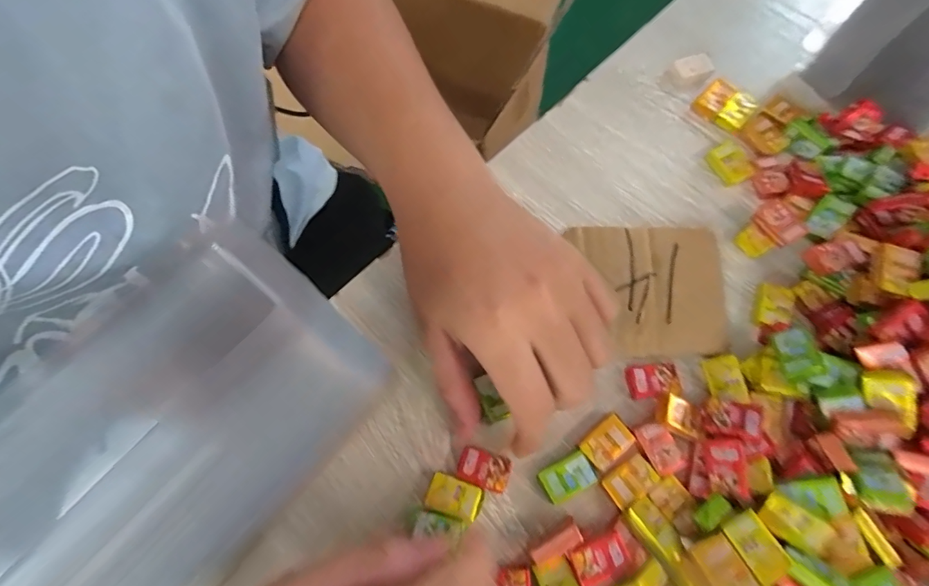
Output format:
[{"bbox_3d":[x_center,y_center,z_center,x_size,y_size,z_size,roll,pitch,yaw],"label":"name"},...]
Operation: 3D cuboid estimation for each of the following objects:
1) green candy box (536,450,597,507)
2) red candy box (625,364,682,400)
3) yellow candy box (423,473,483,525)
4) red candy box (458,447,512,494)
[{"bbox_3d":[0.052,0.094,0.229,0.026,0.009,0.017,-27,73,-9],"label":"green candy box"},{"bbox_3d":[0.102,0.048,0.244,0.027,0.007,0.017,-3,71,-1],"label":"red candy box"},{"bbox_3d":[-0.005,0.102,0.224,0.027,0.009,0.017,19,72,7],"label":"yellow candy box"},{"bbox_3d":[0.010,0.090,0.230,0.026,0.008,0.016,16,71,6],"label":"red candy box"}]

